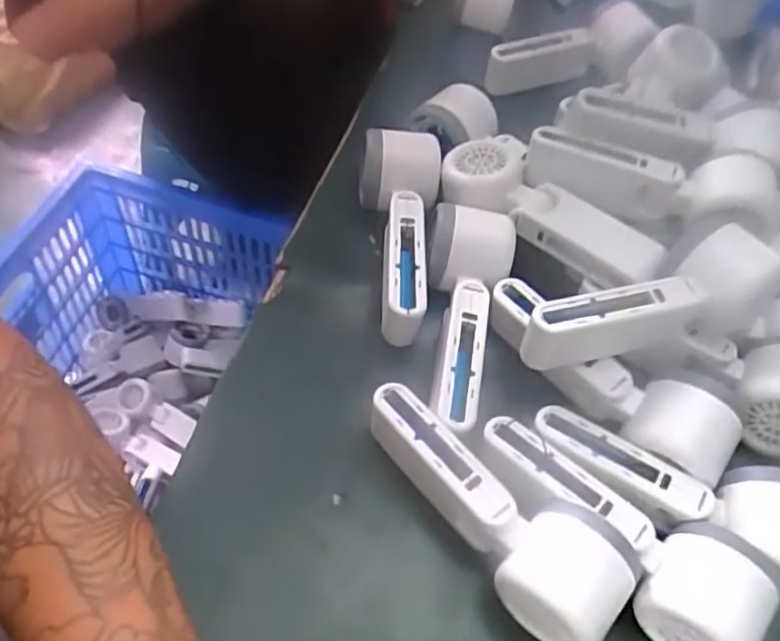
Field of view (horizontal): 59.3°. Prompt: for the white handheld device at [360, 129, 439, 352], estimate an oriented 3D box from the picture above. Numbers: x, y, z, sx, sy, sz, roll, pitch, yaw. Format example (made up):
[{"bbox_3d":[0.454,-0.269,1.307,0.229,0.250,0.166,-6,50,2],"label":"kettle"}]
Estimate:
[{"bbox_3d":[0.003,-0.061,0.470,0.056,0.057,0.144,6,55,-4],"label":"white handheld device"}]

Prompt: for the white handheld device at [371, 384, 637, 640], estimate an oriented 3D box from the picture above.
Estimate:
[{"bbox_3d":[0.049,0.101,0.367,0.163,0.056,0.060,35,58,16],"label":"white handheld device"}]

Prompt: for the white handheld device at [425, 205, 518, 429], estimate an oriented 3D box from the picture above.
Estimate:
[{"bbox_3d":[0.043,-0.002,0.436,0.054,0.050,0.154,14,55,2],"label":"white handheld device"}]

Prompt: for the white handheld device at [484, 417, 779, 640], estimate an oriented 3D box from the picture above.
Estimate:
[{"bbox_3d":[0.122,0.112,0.373,0.166,0.062,0.063,36,58,17],"label":"white handheld device"}]

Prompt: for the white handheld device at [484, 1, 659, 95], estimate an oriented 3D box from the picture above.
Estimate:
[{"bbox_3d":[0.159,-0.240,0.620,0.148,0.066,0.044,-15,56,-2],"label":"white handheld device"}]

